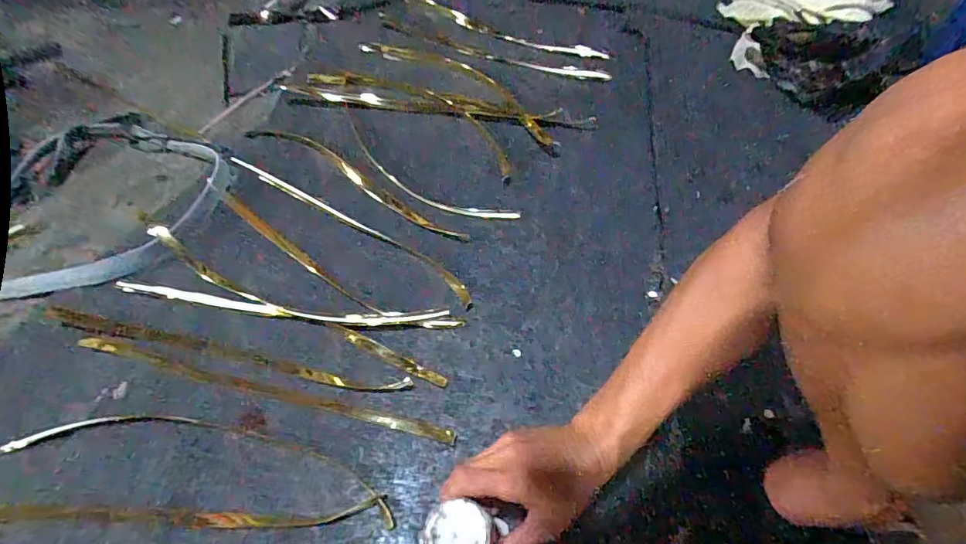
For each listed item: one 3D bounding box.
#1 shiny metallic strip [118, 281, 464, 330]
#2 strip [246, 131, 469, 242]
[{"bbox_3d":[-0.260,0.049,0.609,0.462,0.029,0.034,5,55,5],"label":"shiny metallic strip"},{"bbox_3d":[-0.220,-0.157,0.744,0.464,0.036,0.039,31,61,21],"label":"strip"}]

